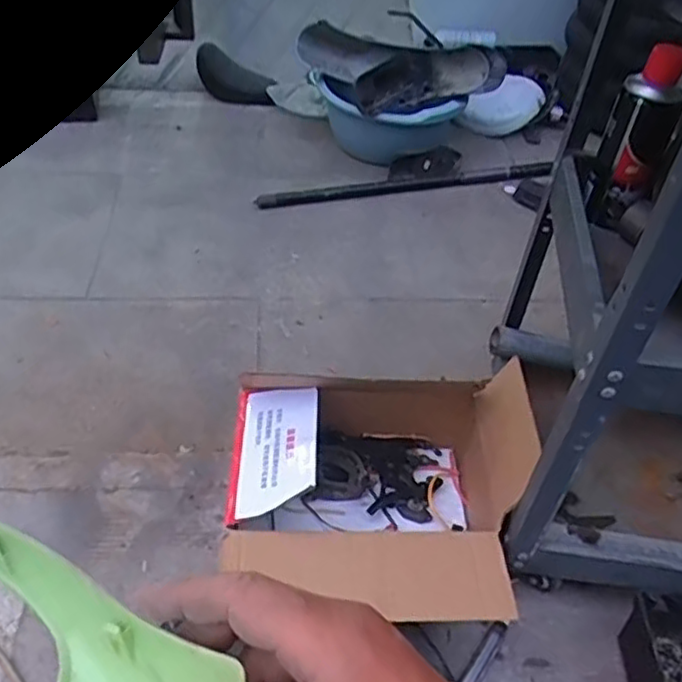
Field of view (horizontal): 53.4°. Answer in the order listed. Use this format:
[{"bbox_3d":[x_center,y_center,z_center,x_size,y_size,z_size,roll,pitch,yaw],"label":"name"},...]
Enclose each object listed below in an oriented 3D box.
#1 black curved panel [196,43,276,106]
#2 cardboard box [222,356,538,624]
[{"bbox_3d":[-0.274,-0.665,1.733,0.212,0.108,0.038,28,7,-13],"label":"black curved panel"},{"bbox_3d":[0.040,0.194,0.830,0.345,0.201,0.312,2,47,-4],"label":"cardboard box"}]

